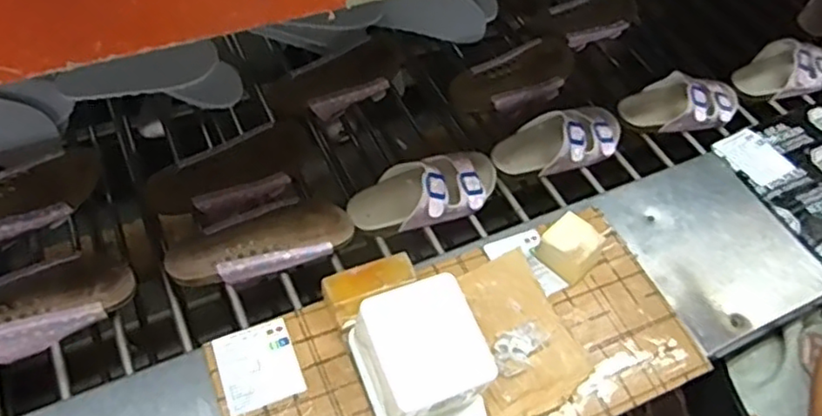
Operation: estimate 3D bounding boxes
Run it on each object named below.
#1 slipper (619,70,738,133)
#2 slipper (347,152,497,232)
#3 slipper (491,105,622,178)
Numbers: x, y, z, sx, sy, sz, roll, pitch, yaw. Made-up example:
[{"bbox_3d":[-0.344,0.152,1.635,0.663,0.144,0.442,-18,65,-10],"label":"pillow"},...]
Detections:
[{"bbox_3d":[0.419,-0.160,0.964,0.190,0.053,0.083,-7,49,-13],"label":"slipper"},{"bbox_3d":[0.024,-0.031,0.819,0.200,0.061,0.100,-26,56,-26],"label":"slipper"},{"bbox_3d":[0.216,-0.100,0.893,0.196,0.058,0.092,-22,54,-23],"label":"slipper"}]

